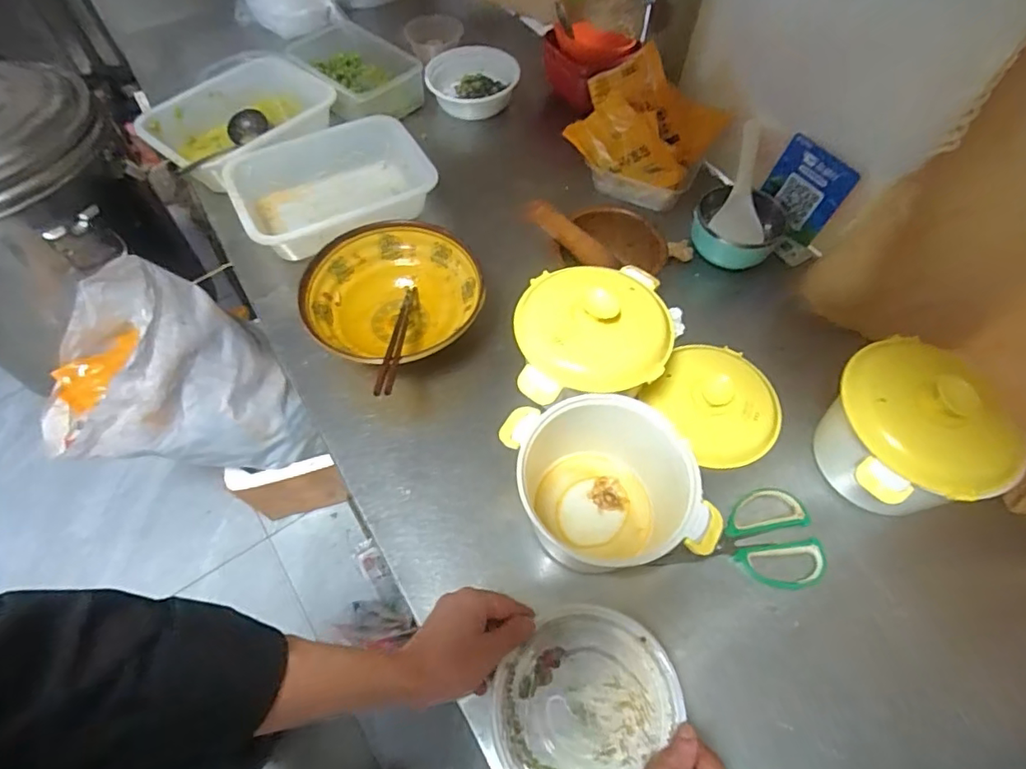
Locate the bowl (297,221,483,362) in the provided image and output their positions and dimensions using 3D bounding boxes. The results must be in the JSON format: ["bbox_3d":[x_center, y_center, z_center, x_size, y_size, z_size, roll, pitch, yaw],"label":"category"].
[{"bbox_3d":[-0.152,-0.103,0.713,0.213,0.088,0.205,0,60,0],"label":"bowl"}]

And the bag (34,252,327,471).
[{"bbox_3d":[-0.648,0.004,1.062,0.395,0.370,0.298,-24,63,-13],"label":"bag"}]

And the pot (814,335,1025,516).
[{"bbox_3d":[0.406,0.049,0.587,0.140,0.140,0.177,-1,60,-1],"label":"pot"}]

